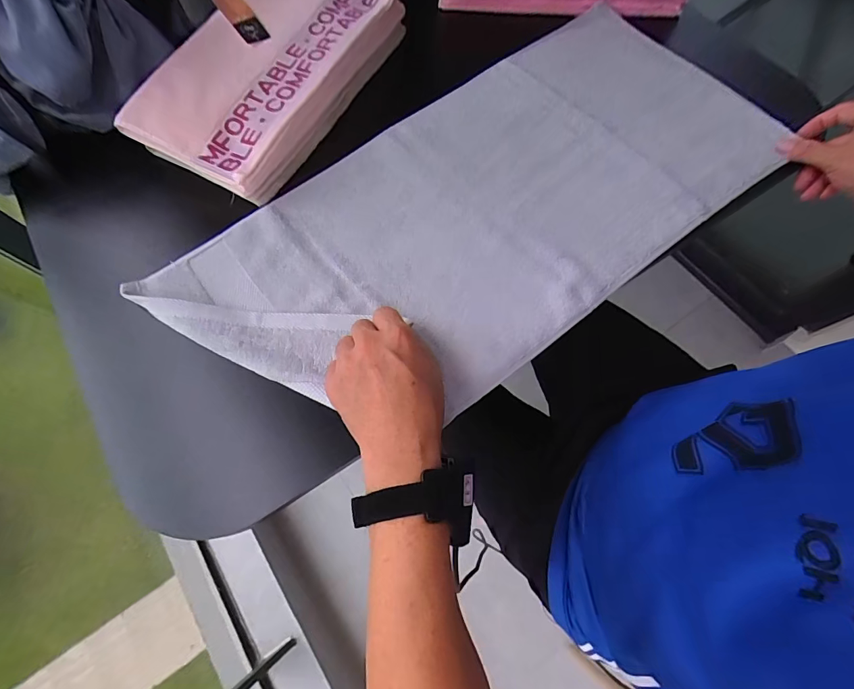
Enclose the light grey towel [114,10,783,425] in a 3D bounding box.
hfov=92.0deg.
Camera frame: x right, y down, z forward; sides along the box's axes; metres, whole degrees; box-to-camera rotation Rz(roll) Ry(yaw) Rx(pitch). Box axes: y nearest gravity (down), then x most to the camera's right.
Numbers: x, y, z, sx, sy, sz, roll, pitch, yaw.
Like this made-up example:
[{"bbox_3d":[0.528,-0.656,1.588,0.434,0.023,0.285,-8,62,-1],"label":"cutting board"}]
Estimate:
[{"bbox_3d":[0.065,-0.178,0.480,0.708,0.021,0.354,-35,73,-12],"label":"light grey towel"}]

